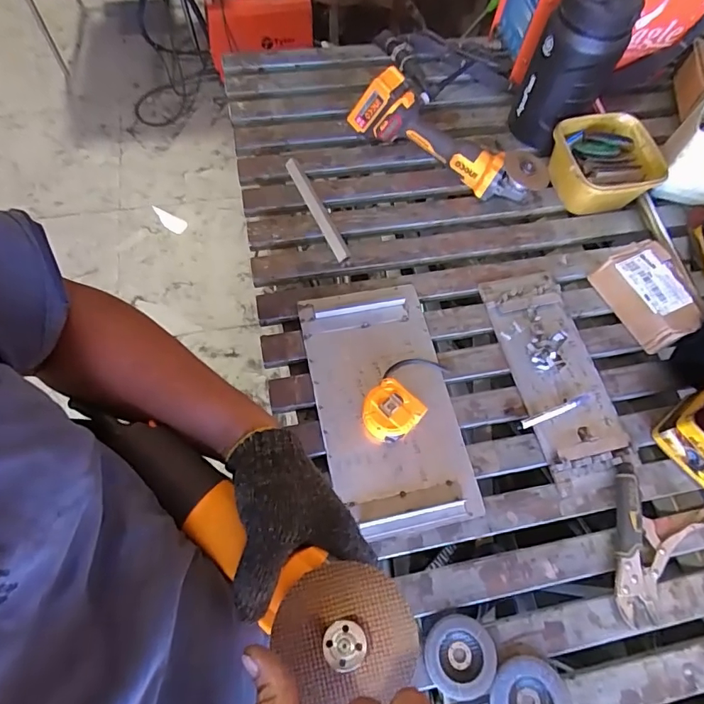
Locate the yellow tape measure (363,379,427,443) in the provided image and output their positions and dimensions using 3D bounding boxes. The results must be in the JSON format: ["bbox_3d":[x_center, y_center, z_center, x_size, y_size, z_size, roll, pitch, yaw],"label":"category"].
[{"bbox_3d":[0.055,0.091,0.685,0.080,0.041,0.076,-41,75,-19],"label":"yellow tape measure"}]

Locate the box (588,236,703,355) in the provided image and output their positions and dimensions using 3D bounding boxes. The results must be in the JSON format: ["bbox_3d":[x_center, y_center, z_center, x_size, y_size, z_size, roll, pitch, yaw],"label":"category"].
[{"bbox_3d":[0.486,-0.092,0.772,0.096,0.077,0.169,-27,69,-12],"label":"box"}]

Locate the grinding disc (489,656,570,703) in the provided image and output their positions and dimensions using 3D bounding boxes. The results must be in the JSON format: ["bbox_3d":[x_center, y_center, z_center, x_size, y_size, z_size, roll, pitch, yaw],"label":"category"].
[{"bbox_3d":[0.216,0.425,0.563,0.098,0.015,0.091,0,66,-1],"label":"grinding disc"}]

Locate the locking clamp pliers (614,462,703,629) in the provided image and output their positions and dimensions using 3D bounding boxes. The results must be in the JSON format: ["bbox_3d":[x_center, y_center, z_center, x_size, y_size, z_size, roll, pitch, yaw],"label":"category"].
[{"bbox_3d":[0.410,0.268,0.632,0.142,0.024,0.192,28,68,11],"label":"locking clamp pliers"}]

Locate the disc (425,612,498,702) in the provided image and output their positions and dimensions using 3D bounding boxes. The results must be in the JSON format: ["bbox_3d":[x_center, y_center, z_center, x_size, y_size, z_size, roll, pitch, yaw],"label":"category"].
[{"bbox_3d":[0.135,0.379,0.580,0.086,0.012,0.084,0,66,-1],"label":"disc"}]

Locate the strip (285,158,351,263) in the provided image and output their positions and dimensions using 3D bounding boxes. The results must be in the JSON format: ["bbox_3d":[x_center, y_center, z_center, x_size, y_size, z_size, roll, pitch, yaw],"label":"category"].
[{"bbox_3d":[-0.063,-0.261,0.850,0.028,0.016,0.238,-25,69,-11],"label":"strip"}]

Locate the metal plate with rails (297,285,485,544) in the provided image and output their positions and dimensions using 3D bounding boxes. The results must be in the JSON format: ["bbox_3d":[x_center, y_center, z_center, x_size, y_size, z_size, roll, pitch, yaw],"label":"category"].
[{"bbox_3d":[0.047,0.075,0.708,0.195,0.024,0.375,-11,67,-6],"label":"metal plate with rails"}]

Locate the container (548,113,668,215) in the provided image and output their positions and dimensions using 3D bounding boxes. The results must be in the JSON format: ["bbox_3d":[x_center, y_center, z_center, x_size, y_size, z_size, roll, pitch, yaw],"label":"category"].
[{"bbox_3d":[0.469,-0.344,0.874,0.169,0.103,0.166,-10,67,-8],"label":"container"}]

